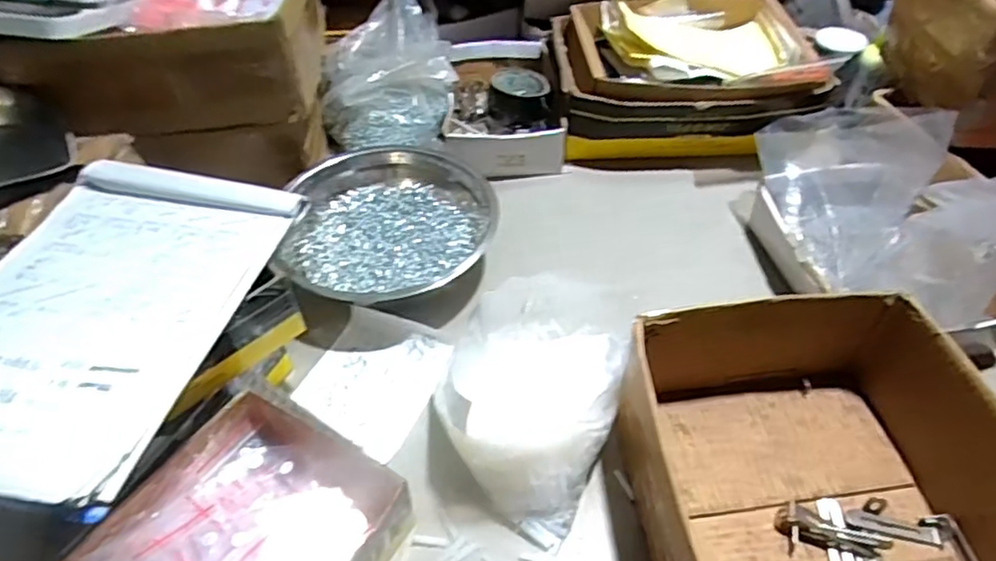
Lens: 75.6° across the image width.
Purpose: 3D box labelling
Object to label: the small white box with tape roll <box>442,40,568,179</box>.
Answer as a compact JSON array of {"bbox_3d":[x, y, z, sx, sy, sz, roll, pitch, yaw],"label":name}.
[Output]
[{"bbox_3d":[0.006,-0.247,0.906,0.155,0.053,0.261,-2,47,-1],"label":"small white box with tape roll"}]

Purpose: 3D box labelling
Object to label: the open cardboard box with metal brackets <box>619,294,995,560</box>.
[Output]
[{"bbox_3d":[0.250,0.167,0.491,0.253,0.121,0.313,-7,47,-5],"label":"open cardboard box with metal brackets"}]

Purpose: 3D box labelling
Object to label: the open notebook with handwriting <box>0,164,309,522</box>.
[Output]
[{"bbox_3d":[-0.315,0.017,0.505,0.216,0.012,0.302,9,49,8],"label":"open notebook with handwriting"}]

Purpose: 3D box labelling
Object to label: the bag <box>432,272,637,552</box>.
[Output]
[{"bbox_3d":[0.023,0.103,0.574,0.159,0.090,0.201,14,49,13],"label":"bag"}]

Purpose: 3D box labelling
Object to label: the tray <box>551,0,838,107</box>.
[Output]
[{"bbox_3d":[0.251,-0.313,0.866,0.340,0.065,0.242,1,47,2],"label":"tray"}]

